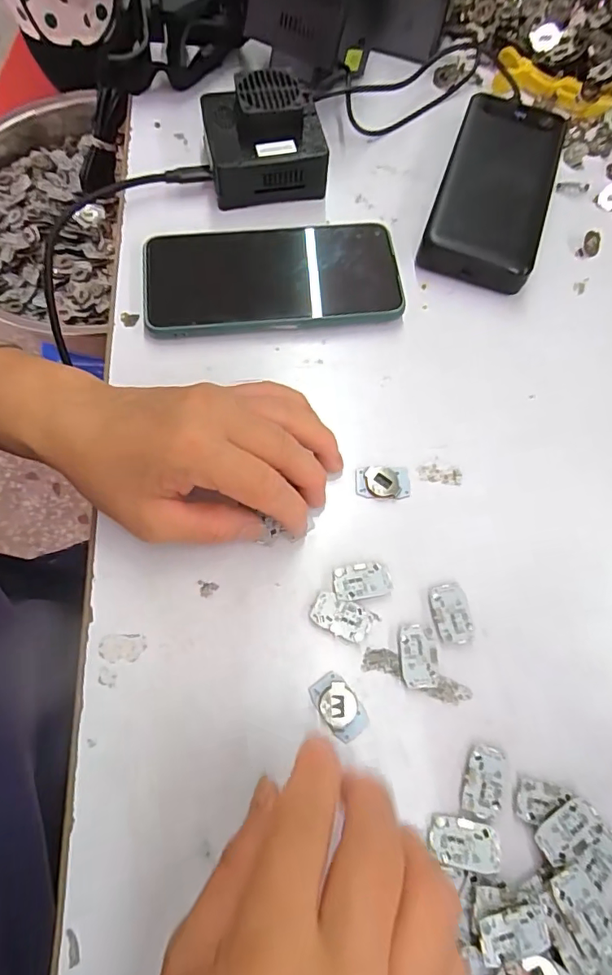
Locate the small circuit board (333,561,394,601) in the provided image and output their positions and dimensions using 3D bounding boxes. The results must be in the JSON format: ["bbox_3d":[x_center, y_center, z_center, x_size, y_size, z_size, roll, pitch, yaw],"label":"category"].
[{"bbox_3d":[0.030,0.049,0.265,0.031,0.004,0.018,-8,70,-6],"label":"small circuit board"}]

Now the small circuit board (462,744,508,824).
[{"bbox_3d":[0.084,0.136,0.233,0.019,0.004,0.030,16,69,3],"label":"small circuit board"}]

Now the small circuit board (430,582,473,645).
[{"bbox_3d":[0.075,0.065,0.261,0.018,0.005,0.029,-7,70,-5],"label":"small circuit board"}]

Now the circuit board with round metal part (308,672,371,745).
[{"bbox_3d":[0.016,0.106,0.244,0.017,0.005,0.031,-32,74,-14],"label":"circuit board with round metal part"}]

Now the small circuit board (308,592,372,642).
[{"bbox_3d":[0.018,0.067,0.259,0.030,0.005,0.018,24,70,6],"label":"small circuit board"}]

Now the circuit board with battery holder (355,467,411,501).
[{"bbox_3d":[0.043,-0.003,0.286,0.030,0.005,0.018,1,69,-3],"label":"circuit board with battery holder"}]

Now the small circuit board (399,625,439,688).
[{"bbox_3d":[0.056,0.085,0.254,0.019,0.005,0.029,-1,69,-3],"label":"small circuit board"}]

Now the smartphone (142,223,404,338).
[{"bbox_3d":[-0.021,-0.134,0.326,0.160,0.016,0.075,-6,70,-5],"label":"smartphone"}]

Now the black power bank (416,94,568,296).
[{"bbox_3d":[0.132,-0.209,0.352,0.071,0.032,0.155,19,70,4],"label":"black power bank"}]

